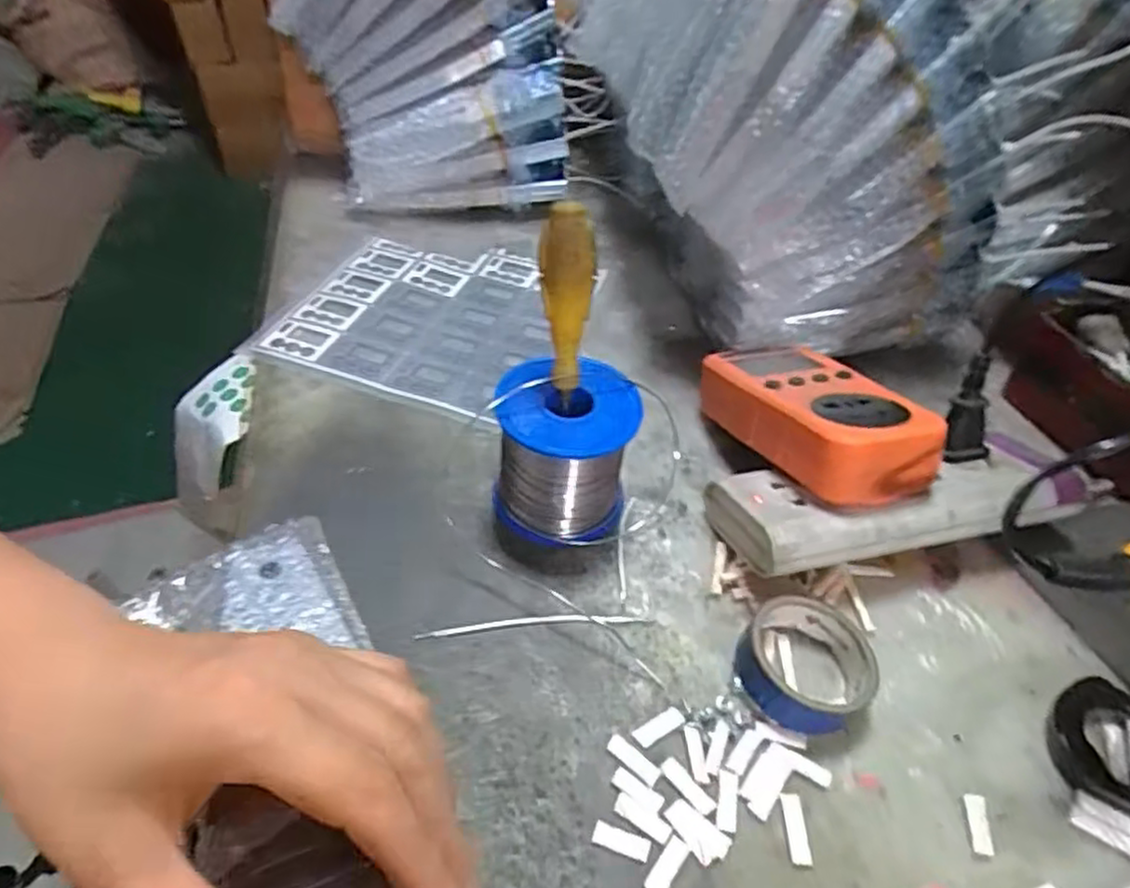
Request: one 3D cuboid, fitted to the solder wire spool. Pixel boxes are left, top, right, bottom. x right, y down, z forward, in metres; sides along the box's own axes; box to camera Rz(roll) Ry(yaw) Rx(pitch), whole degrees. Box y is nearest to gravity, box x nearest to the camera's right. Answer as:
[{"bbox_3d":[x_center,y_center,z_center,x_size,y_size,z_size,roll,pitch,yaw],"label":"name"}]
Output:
[{"bbox_3d":[0.000,0.002,0.334,0.063,0.069,0.060,8,45,2],"label":"solder wire spool"}]

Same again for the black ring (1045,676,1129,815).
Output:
[{"bbox_3d":[0.221,0.120,0.282,0.049,0.011,0.053,3,45,-3],"label":"black ring"}]

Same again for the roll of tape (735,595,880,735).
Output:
[{"bbox_3d":[0.099,0.090,0.291,0.055,0.020,0.049,-4,45,-9],"label":"roll of tape"}]

